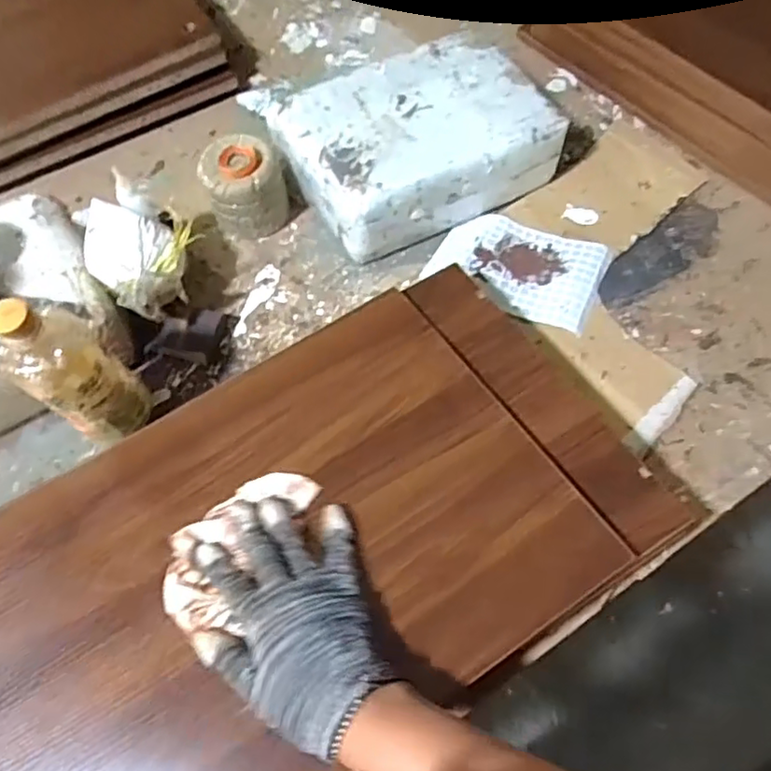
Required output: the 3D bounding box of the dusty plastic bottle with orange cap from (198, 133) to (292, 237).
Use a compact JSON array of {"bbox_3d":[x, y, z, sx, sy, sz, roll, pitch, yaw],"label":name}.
[{"bbox_3d":[-0.157,-0.225,0.714,0.083,0.094,0.078,-2,57,3],"label":"dusty plastic bottle with orange cap"}]

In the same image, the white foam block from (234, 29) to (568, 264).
[{"bbox_3d":[0.031,-0.278,0.723,0.293,0.108,0.196,-22,61,-11],"label":"white foam block"}]

